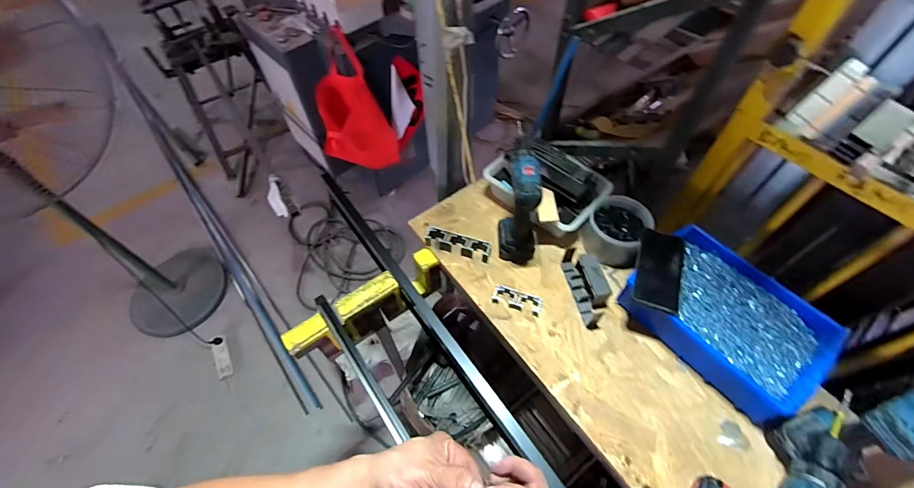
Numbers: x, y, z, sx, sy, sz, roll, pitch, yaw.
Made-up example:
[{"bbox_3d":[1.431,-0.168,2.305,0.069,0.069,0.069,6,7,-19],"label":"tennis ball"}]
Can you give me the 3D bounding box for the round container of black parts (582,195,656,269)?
[{"bbox_3d":[0.318,-0.027,0.790,0.109,0.083,0.107,-1,57,1],"label":"round container of black parts"}]

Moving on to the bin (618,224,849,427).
[{"bbox_3d":[0.464,0.125,0.690,0.216,0.084,0.289,-37,63,-21],"label":"bin"}]

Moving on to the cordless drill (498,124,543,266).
[{"bbox_3d":[0.130,-0.090,0.765,0.081,0.219,0.166,10,57,8],"label":"cordless drill"}]

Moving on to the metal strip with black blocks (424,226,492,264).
[{"bbox_3d":[0.003,-0.002,0.818,0.140,0.034,0.037,16,58,11],"label":"metal strip with black blocks"}]

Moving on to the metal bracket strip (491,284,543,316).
[{"bbox_3d":[0.116,0.107,0.751,0.092,0.024,0.031,17,59,12],"label":"metal bracket strip"}]

